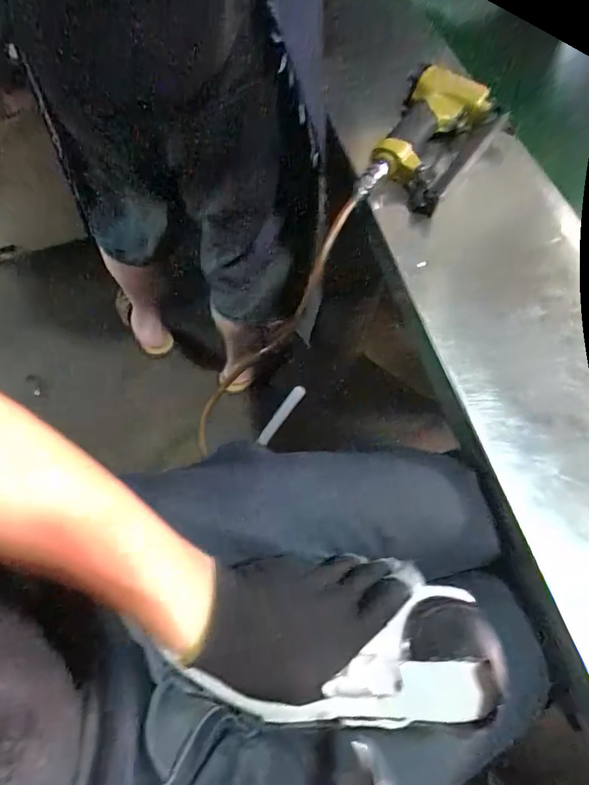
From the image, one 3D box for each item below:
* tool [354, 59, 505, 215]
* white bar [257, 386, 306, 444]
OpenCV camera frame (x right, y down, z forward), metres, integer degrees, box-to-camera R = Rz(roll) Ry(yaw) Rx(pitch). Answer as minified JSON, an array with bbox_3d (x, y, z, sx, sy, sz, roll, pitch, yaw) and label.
[{"bbox_3d":[0.170,-0.291,0.533,0.127,0.059,0.215,22,64,11],"label":"tool"},{"bbox_3d":[-0.015,0.026,0.502,0.013,0.011,0.080,41,104,19],"label":"white bar"}]

